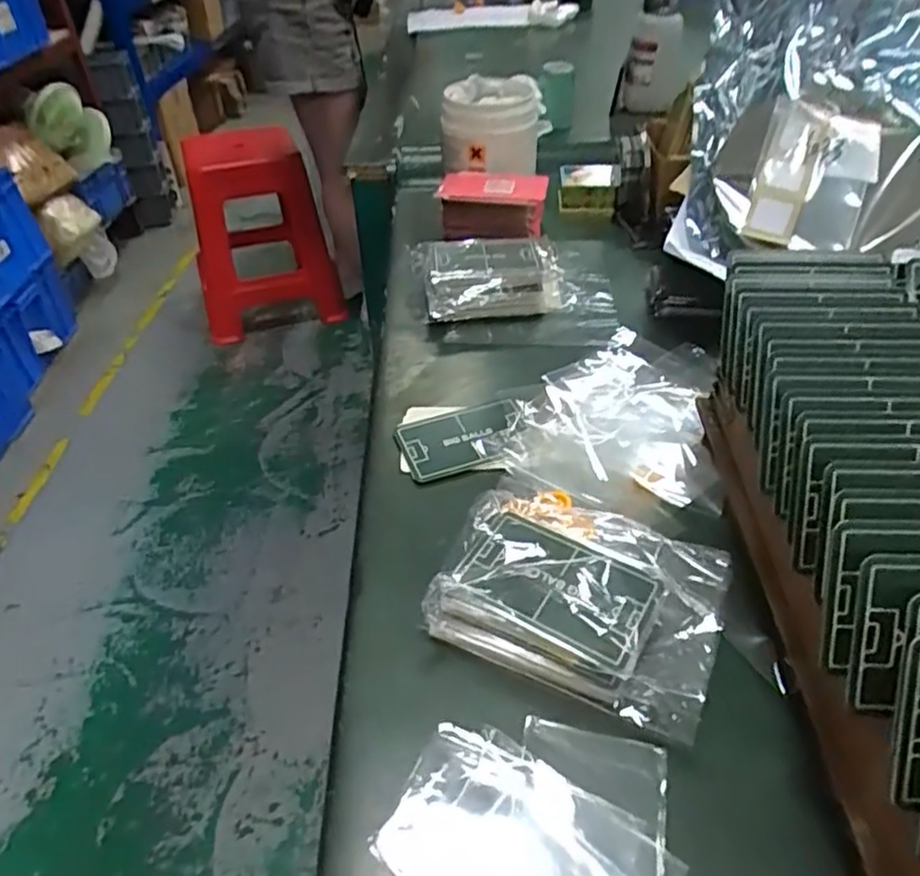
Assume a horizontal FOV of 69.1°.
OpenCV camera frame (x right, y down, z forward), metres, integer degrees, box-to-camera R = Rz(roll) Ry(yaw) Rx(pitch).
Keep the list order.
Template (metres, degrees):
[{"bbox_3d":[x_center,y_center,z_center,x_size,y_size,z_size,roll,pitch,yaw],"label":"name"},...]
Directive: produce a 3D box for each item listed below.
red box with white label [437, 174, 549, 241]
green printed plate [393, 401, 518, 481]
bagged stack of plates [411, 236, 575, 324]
[{"bbox_3d":[0.030,-0.219,0.629,0.097,0.046,0.061,4,41,8],"label":"red box with white label"},{"bbox_3d":[0.003,0.000,0.419,0.077,0.004,0.053,-18,46,-9],"label":"green printed plate"},{"bbox_3d":[0.026,-0.129,0.542,0.111,0.041,0.077,-10,41,-6],"label":"bagged stack of plates"}]

